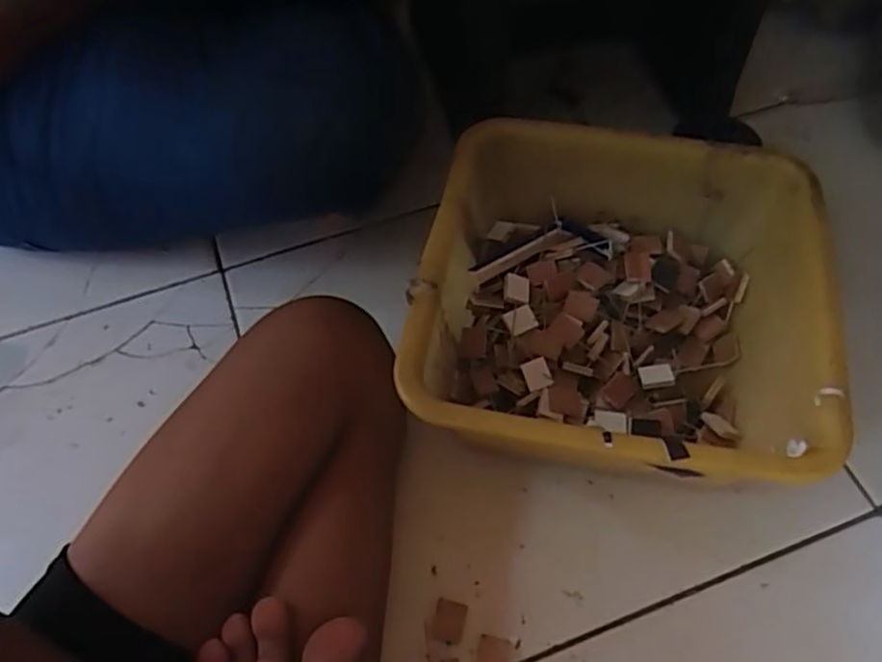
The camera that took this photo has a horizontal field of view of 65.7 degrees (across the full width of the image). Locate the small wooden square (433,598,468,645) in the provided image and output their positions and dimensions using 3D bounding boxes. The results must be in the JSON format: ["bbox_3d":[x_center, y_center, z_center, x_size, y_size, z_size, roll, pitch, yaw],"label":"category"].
[{"bbox_3d":[0.006,0.192,0.450,0.019,0.004,0.026,10,57,10],"label":"small wooden square"}]

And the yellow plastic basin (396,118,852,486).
[{"bbox_3d":[0.122,-0.013,0.508,0.262,0.138,0.272,-1,56,2],"label":"yellow plastic basin"}]

